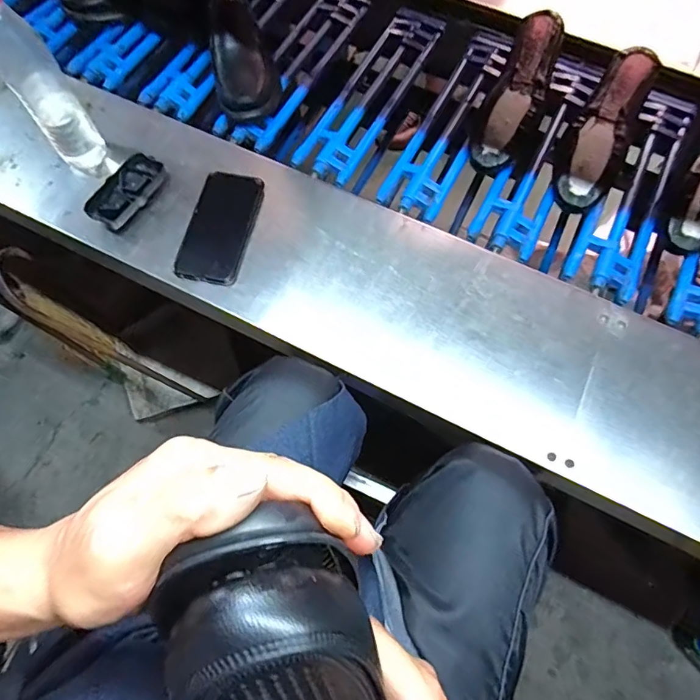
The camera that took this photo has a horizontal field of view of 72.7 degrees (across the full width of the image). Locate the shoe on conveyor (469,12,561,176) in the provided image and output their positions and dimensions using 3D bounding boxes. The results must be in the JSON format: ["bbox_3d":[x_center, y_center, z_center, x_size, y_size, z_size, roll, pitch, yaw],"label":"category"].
[{"bbox_3d":[0.252,-0.386,0.725,0.083,0.060,0.265,23,86,9],"label":"shoe on conveyor"}]

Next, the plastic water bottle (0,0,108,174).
[{"bbox_3d":[-0.359,-0.303,0.559,0.059,0.227,0.054,-34,72,-12],"label":"plastic water bottle"}]

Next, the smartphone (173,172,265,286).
[{"bbox_3d":[-0.166,-0.160,0.614,0.079,0.008,0.165,10,69,4],"label":"smartphone"}]

